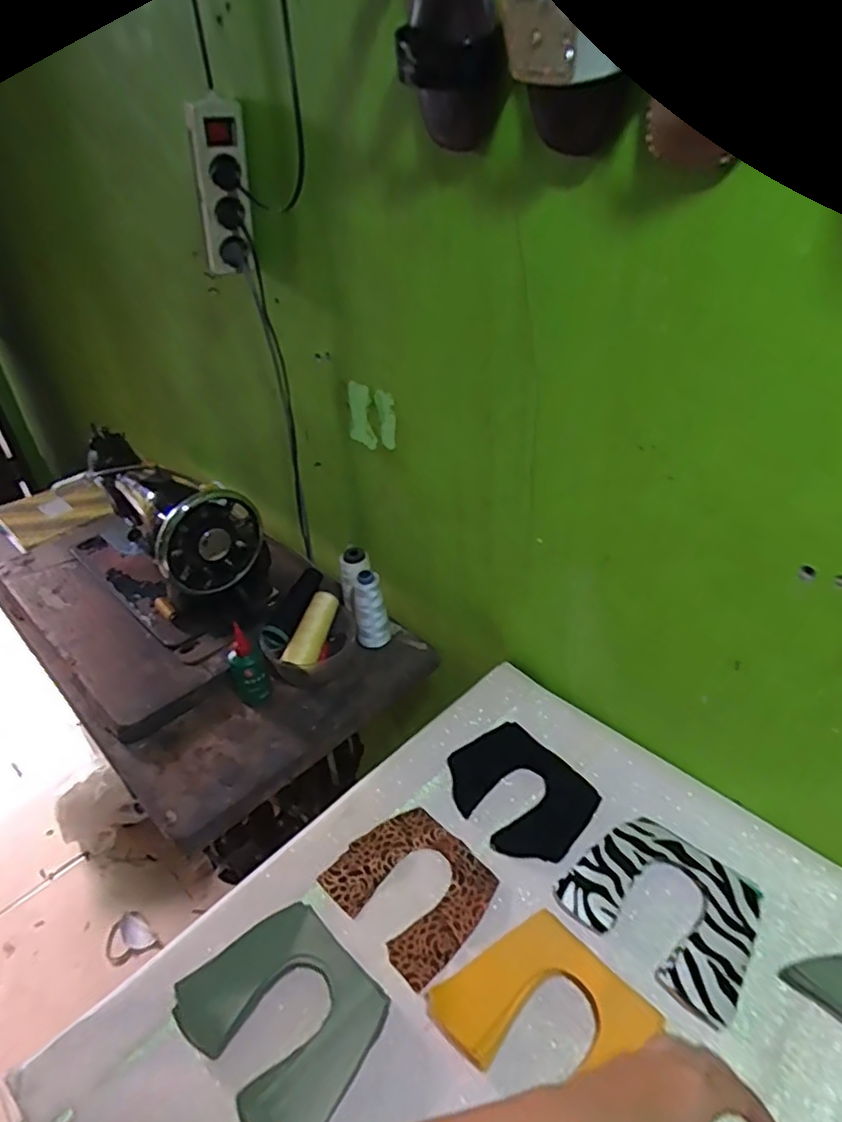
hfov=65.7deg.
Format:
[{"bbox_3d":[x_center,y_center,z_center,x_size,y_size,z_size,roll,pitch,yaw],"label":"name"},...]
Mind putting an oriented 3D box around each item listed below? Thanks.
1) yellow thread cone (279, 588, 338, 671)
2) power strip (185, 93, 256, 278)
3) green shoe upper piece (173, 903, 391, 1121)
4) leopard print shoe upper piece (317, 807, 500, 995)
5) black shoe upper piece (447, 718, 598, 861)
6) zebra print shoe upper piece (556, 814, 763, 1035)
[{"bbox_3d":[-0.139,0.088,0.839,0.034,0.036,0.109,11,55,19],"label":"yellow thread cone"},{"bbox_3d":[-0.238,-0.443,0.781,0.044,0.177,0.060,28,46,36],"label":"power strip"},{"bbox_3d":[-0.109,0.368,0.529,0.149,0.021,0.126,31,49,34],"label":"green shoe upper piece"},{"bbox_3d":[-0.007,0.307,0.618,0.137,0.008,0.120,31,52,34],"label":"leopard print shoe upper piece"},{"bbox_3d":[0.105,0.242,0.690,0.121,0.007,0.148,-31,46,-26],"label":"black shoe upper piece"},{"bbox_3d":[0.217,0.302,0.579,0.151,0.009,0.123,28,49,36],"label":"zebra print shoe upper piece"}]

